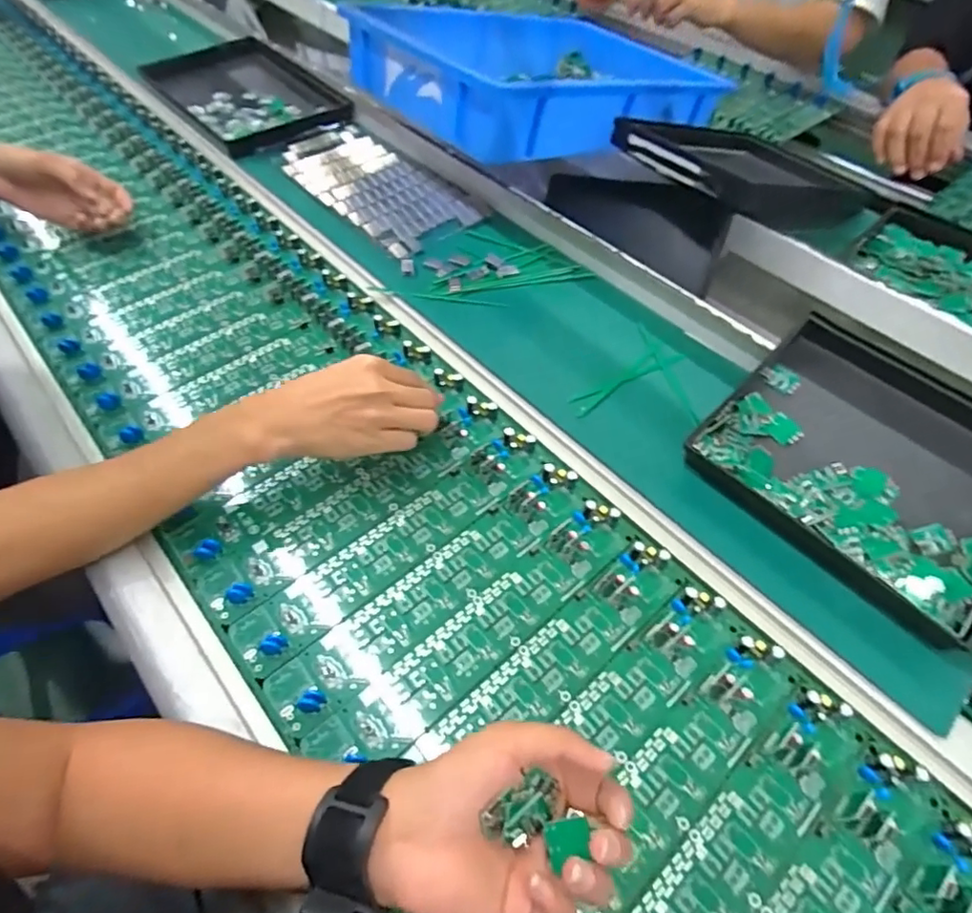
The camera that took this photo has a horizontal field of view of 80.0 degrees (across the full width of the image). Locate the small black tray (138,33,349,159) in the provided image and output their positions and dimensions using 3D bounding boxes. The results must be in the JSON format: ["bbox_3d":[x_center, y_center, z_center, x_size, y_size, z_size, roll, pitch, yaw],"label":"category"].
[{"bbox_3d":[-0.353,-0.545,0.864,0.200,0.029,0.315,-35,62,-23],"label":"small black tray"}]

